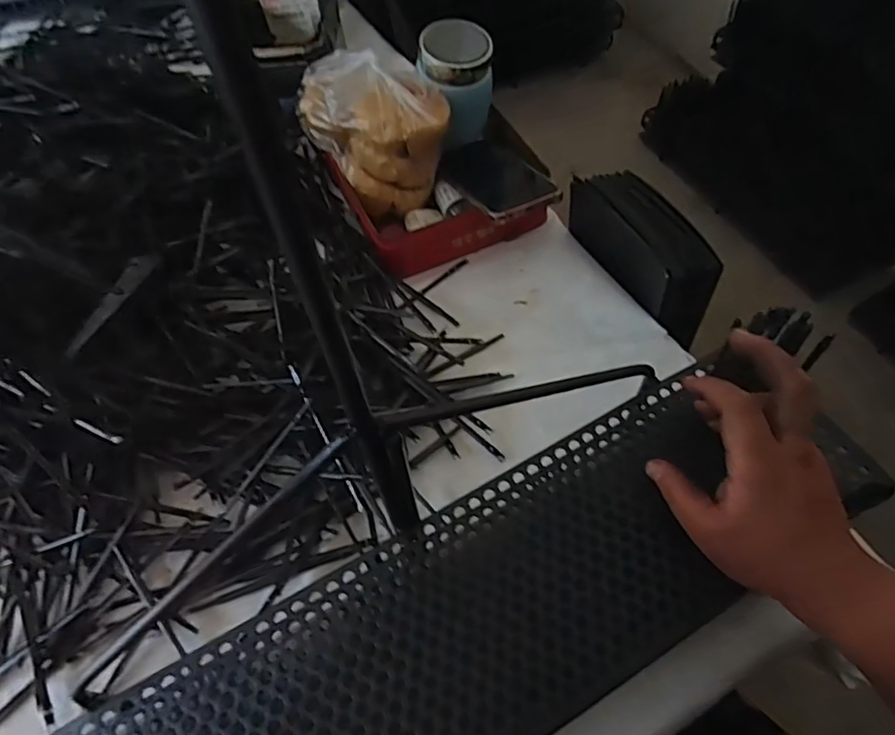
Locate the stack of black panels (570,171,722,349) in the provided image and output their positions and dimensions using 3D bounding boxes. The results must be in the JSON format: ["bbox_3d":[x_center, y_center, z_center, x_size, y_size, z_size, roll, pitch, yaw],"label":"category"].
[{"bbox_3d":[0.190,-0.115,0.555,0.061,0.076,0.169,-27,61,-15],"label":"stack of black panels"}]

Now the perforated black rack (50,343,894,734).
[{"bbox_3d":[0.016,0.155,0.361,0.543,0.032,0.149,-28,62,-14],"label":"perforated black rack"}]

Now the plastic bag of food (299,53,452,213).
[{"bbox_3d":[-0.086,-0.262,0.626,0.103,0.113,0.177,-37,65,-20],"label":"plastic bag of food"}]

